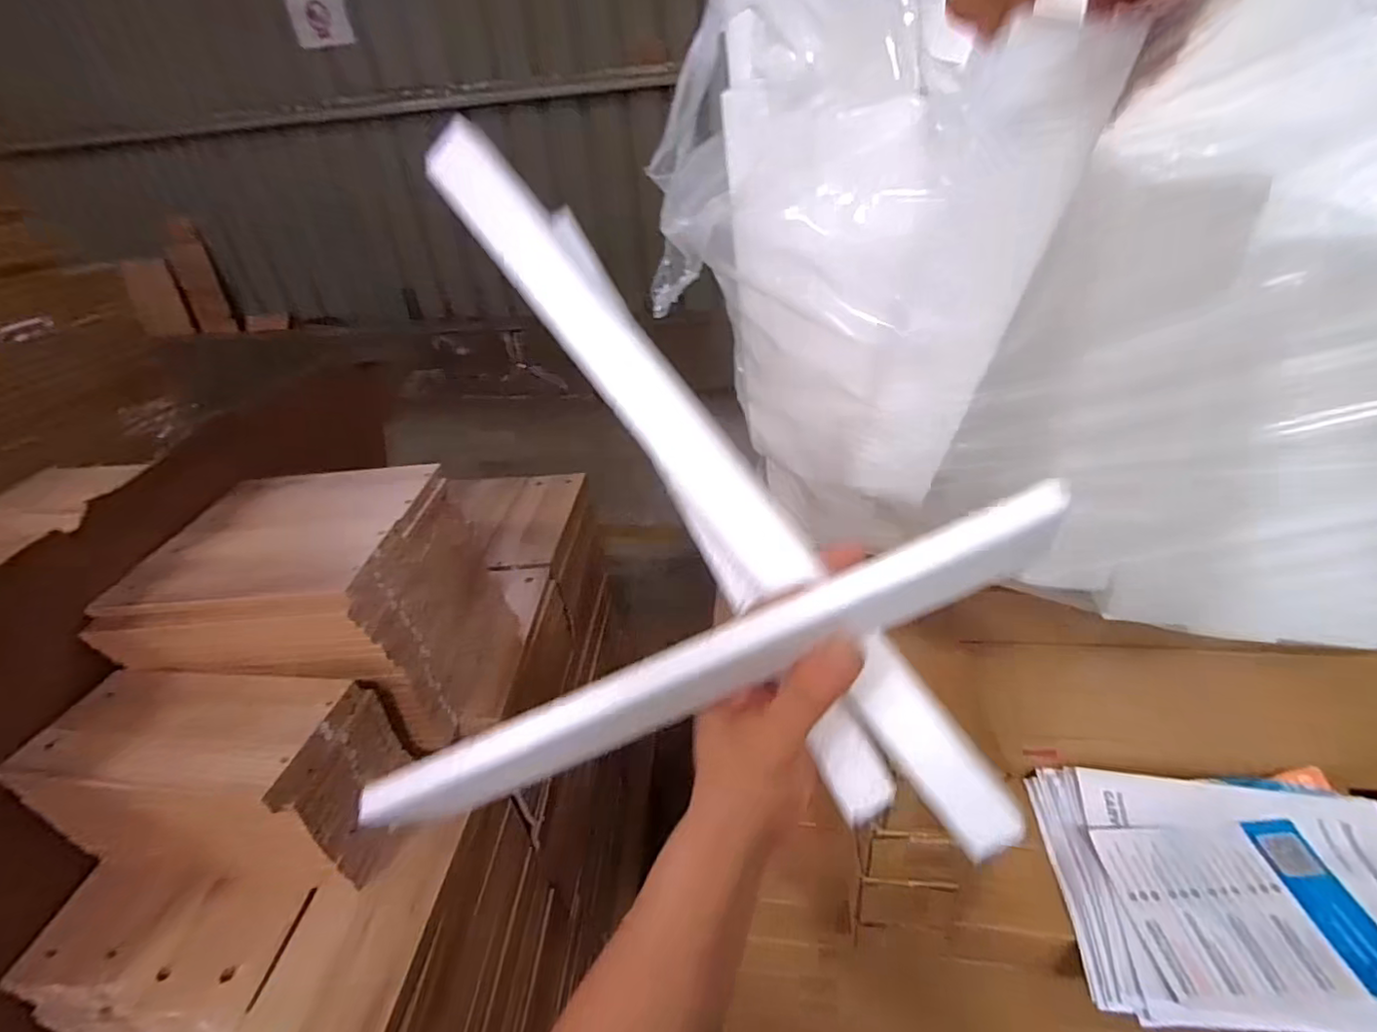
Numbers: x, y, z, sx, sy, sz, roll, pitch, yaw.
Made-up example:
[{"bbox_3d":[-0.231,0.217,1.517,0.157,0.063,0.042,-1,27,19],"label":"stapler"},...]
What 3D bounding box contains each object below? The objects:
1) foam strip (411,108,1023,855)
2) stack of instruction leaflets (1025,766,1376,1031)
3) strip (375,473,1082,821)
[{"bbox_3d":[0.013,-0.012,0.262,0.023,0.030,0.376,-38,89,-38],"label":"foam strip"},{"bbox_3d":[0.530,0.359,0.576,0.318,0.028,0.220,1,35,11],"label":"stack of instruction leaflets"},{"bbox_3d":[-0.002,0.058,0.222,0.272,0.015,0.013,-25,34,8],"label":"strip"}]

